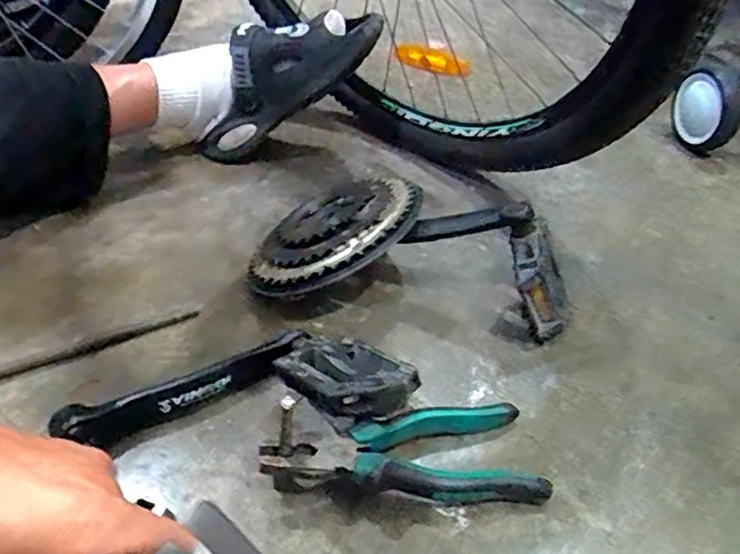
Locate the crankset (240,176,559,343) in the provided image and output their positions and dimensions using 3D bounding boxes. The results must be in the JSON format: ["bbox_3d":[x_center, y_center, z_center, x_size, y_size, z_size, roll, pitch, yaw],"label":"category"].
[{"bbox_3d":[0.037,-0.033,0.562,0.281,0.118,0.150,4,40,2],"label":"crankset"}]

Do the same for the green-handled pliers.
[{"bbox_3d":[0.023,0.127,0.418,0.184,0.042,0.072,-6,40,-12],"label":"green-handled pliers"}]

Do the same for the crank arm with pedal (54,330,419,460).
[{"bbox_3d":[-0.092,0.077,0.455,0.251,0.060,0.106,-3,40,-8],"label":"crank arm with pedal"}]

